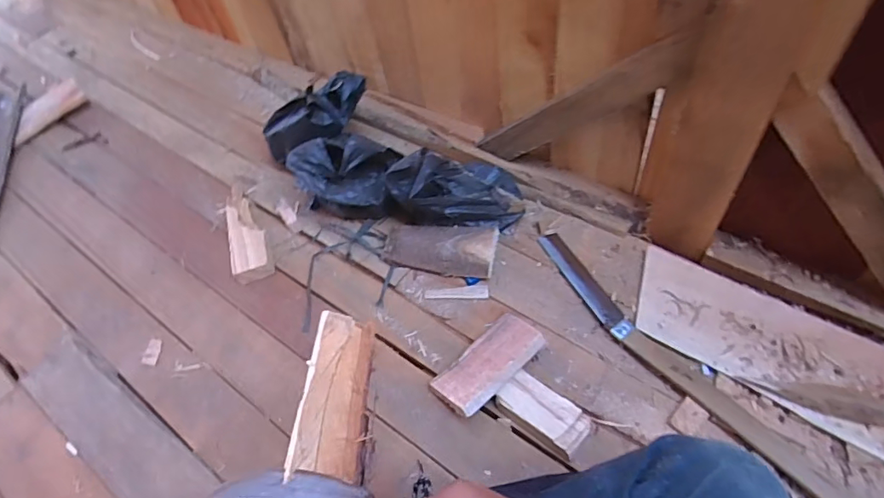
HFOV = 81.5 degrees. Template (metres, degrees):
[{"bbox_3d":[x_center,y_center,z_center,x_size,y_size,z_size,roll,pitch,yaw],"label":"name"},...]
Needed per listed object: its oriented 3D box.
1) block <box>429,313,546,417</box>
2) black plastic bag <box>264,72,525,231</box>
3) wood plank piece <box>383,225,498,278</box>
[{"bbox_3d":[0.060,0.151,0.680,0.149,0.023,0.086,-40,34,-22],"label":"block"},{"bbox_3d":[-0.092,-0.133,0.871,0.450,0.160,0.205,23,58,21],"label":"black plastic bag"},{"bbox_3d":[-0.004,0.000,0.811,0.177,0.016,0.084,2,64,18],"label":"wood plank piece"}]

